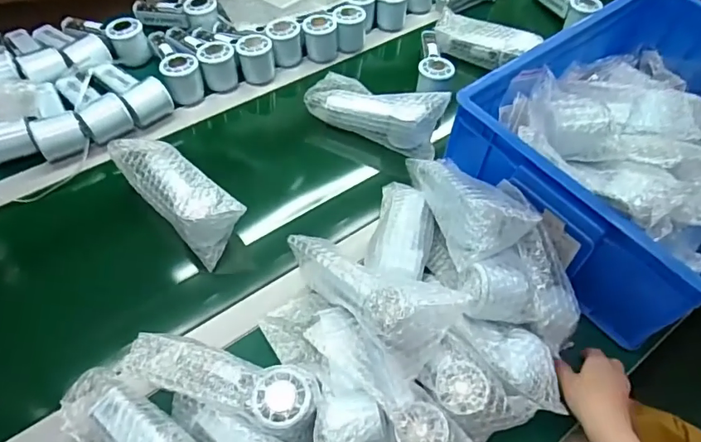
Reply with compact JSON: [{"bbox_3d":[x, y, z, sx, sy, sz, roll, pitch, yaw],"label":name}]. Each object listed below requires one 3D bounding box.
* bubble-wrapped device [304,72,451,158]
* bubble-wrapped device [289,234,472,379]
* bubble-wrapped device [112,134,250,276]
[{"bbox_3d":[0.040,-0.174,0.758,0.201,0.069,0.075,23,57,11],"label":"bubble-wrapped device"},{"bbox_3d":[0.012,0.076,0.532,0.212,0.067,0.081,25,72,32],"label":"bubble-wrapped device"},{"bbox_3d":[-0.229,-0.036,0.649,0.199,0.066,0.071,40,62,21],"label":"bubble-wrapped device"}]

